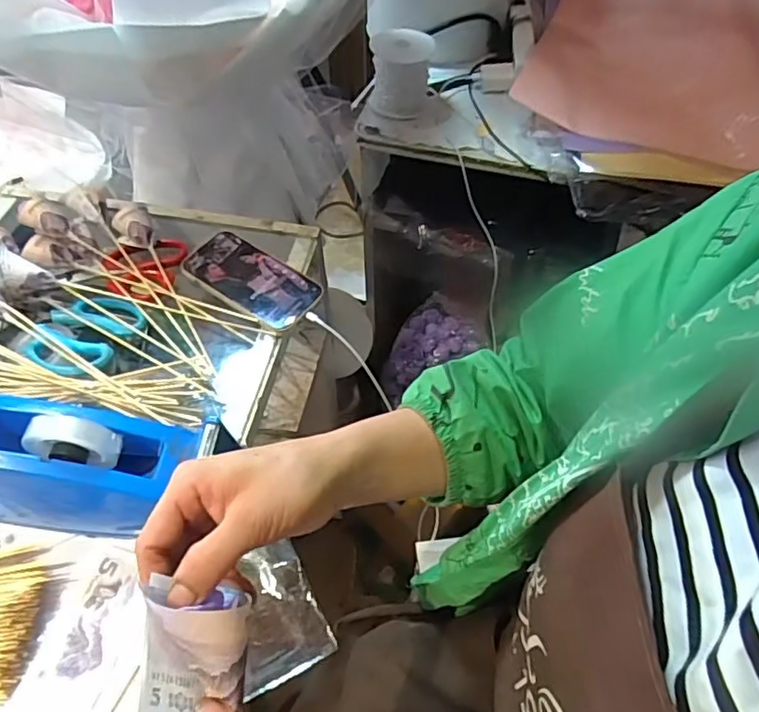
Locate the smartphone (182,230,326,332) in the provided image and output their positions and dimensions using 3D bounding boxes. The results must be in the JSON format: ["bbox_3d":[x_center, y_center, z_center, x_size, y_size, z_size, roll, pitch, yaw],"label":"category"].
[{"bbox_3d":[-0.133,-0.080,0.602,0.150,0.011,0.074,27,60,17],"label":"smartphone"}]

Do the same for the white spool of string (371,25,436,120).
[{"bbox_3d":[0.032,-0.402,0.819,0.085,0.088,0.083,1,56,0],"label":"white spool of string"}]

